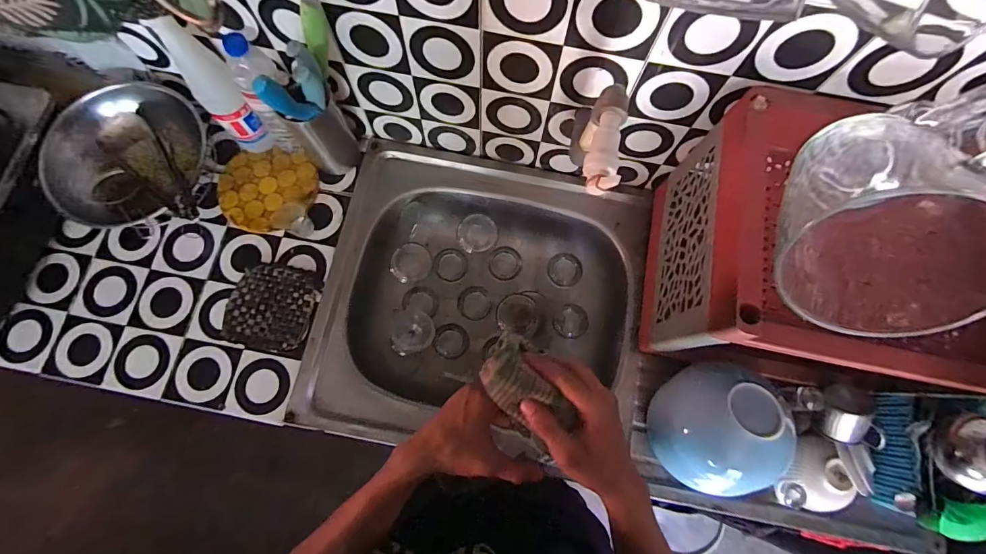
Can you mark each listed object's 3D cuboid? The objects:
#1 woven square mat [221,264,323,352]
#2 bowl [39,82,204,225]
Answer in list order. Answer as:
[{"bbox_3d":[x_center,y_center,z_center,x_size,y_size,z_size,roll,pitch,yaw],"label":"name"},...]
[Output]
[{"bbox_3d":[-0.364,0.048,0.694,0.138,0.007,0.139,11,76,2],"label":"woven square mat"},{"bbox_3d":[-0.580,-0.176,0.688,0.233,0.111,0.226,0,76,-1],"label":"bowl"}]

